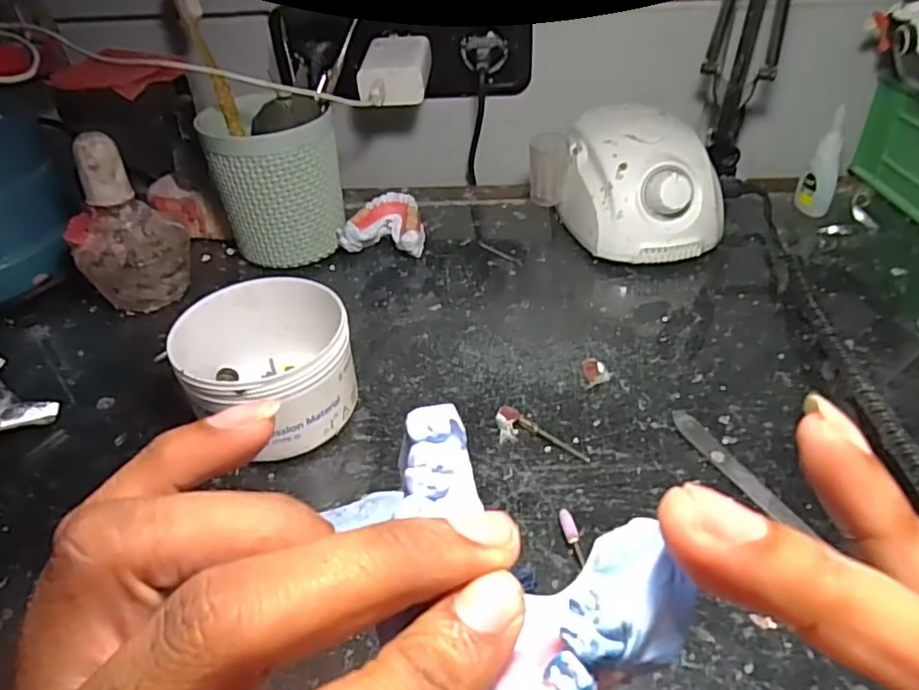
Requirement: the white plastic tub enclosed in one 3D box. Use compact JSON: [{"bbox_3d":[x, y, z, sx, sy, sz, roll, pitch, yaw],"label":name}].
[{"bbox_3d":[-0.109,0.010,0.361,0.092,0.062,0.104,-20,42,-19],"label":"white plastic tub"}]

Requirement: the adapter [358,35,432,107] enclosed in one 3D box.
[{"bbox_3d":[-0.052,-0.226,0.520,0.056,0.035,0.080,-3,39,1],"label":"adapter"}]

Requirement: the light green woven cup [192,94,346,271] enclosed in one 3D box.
[{"bbox_3d":[-0.138,-0.122,0.488,0.088,0.111,0.086,-2,39,2],"label":"light green woven cup"}]

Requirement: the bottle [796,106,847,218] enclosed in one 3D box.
[{"bbox_3d":[0.293,-0.145,0.507,0.024,0.082,0.021,11,41,17],"label":"bottle"}]

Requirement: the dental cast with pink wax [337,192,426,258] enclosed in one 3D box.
[{"bbox_3d":[-0.057,-0.094,0.509,0.063,0.034,0.054,7,40,12],"label":"dental cast with pink wax"}]

